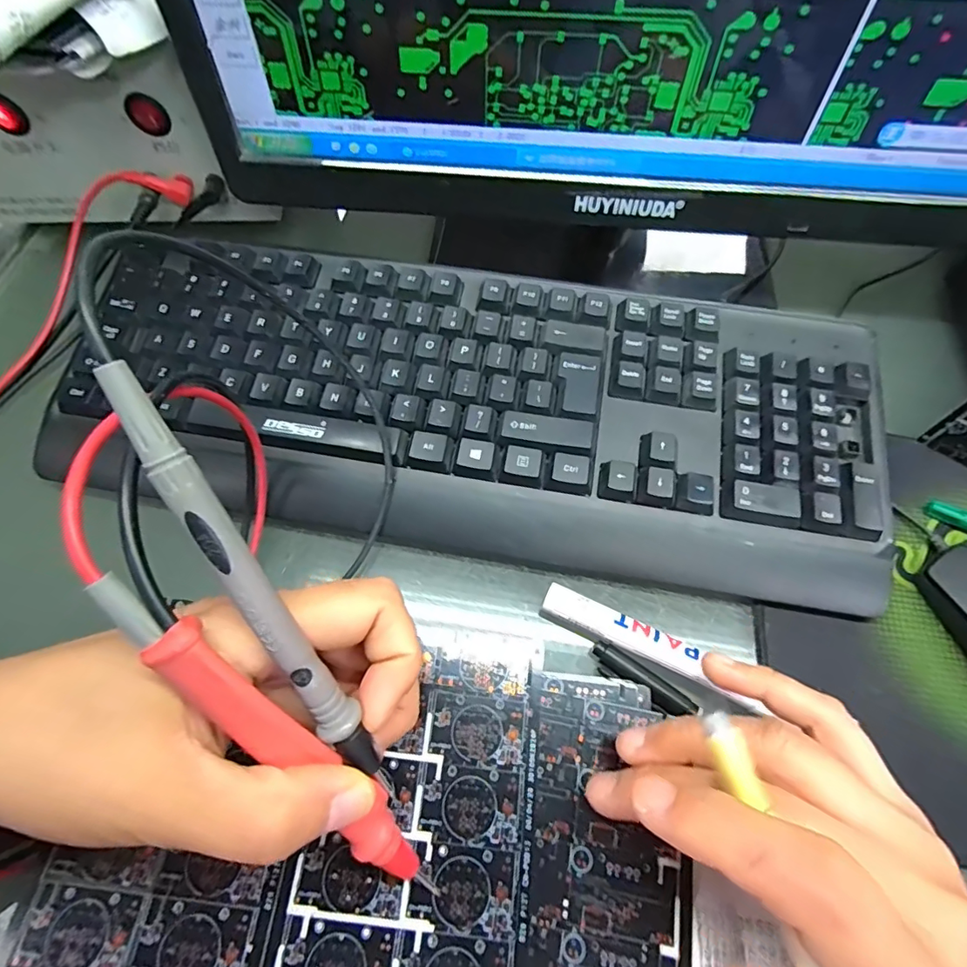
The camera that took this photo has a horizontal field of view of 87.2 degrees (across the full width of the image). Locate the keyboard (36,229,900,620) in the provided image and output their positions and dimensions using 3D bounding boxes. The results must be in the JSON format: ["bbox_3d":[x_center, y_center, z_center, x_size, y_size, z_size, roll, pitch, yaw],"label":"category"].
[{"bbox_3d":[-0.002,-0.044,0.276,0.413,0.043,0.156,9,65,4],"label":"keyboard"}]

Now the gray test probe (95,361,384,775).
[{"bbox_3d":[-0.058,0.031,0.131,0.010,0.008,0.127,-28,111,-13],"label":"gray test probe"}]

